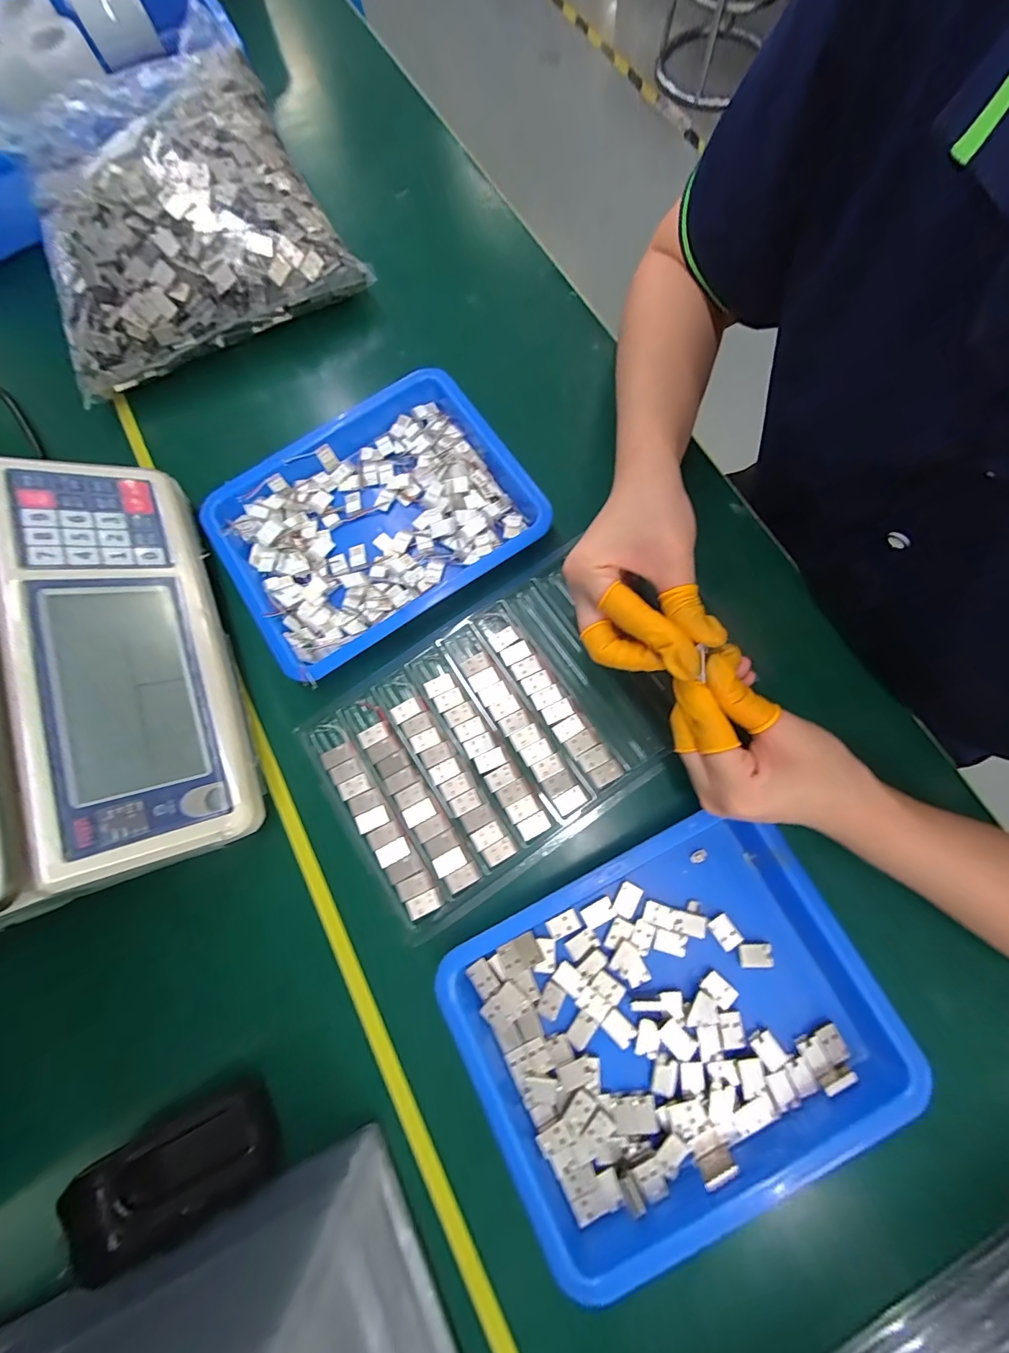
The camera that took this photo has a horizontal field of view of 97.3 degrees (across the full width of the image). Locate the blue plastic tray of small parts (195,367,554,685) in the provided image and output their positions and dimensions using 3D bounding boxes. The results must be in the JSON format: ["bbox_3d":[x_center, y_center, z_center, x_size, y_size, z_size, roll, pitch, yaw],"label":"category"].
[{"bbox_3d":[-0.095,-0.115,0.327,0.216,0.030,0.166,-33,78,-4],"label":"blue plastic tray of small parts"}]

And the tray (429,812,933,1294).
[{"bbox_3d":[0.092,0.189,0.250,0.224,0.026,0.170,-27,77,-6],"label":"tray"}]

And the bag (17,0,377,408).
[{"bbox_3d":[-0.275,-0.395,0.370,0.241,0.084,0.243,-23,77,-2],"label":"bag"}]

